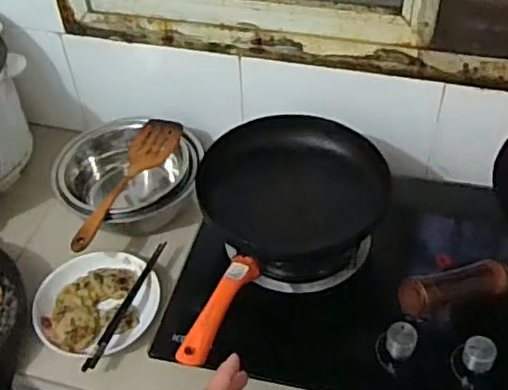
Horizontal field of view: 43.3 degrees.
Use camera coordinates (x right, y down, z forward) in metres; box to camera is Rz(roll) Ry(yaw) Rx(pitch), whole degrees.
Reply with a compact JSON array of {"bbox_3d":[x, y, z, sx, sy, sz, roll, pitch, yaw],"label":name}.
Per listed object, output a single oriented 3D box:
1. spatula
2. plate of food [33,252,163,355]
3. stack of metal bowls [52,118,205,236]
[{"bbox_3d":[-0.214,-0.030,1.039,0.072,0.038,0.293,20,51,20],"label":"spatula"},{"bbox_3d":[-0.235,0.158,0.968,0.176,0.032,0.169,-2,47,2],"label":"plate of food"},{"bbox_3d":[-0.202,-0.018,1.093,0.237,0.127,0.212,-24,50,-19],"label":"stack of metal bowls"}]

